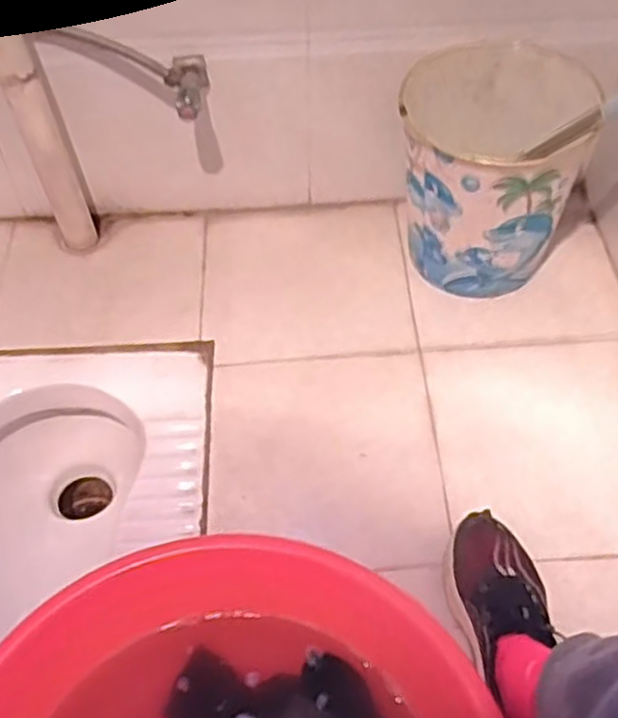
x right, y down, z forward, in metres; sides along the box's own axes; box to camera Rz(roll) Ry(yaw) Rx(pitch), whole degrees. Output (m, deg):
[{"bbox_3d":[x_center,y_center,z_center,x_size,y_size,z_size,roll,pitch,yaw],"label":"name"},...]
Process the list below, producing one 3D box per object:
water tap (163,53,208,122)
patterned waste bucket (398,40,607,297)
[{"bbox_3d":[-0.159,-0.356,0.979,0.055,0.047,0.085,-7,53,-5],"label":"water tap"},{"bbox_3d":[0.242,-0.250,1.021,0.233,0.288,0.241,0,53,0],"label":"patterned waste bucket"}]

